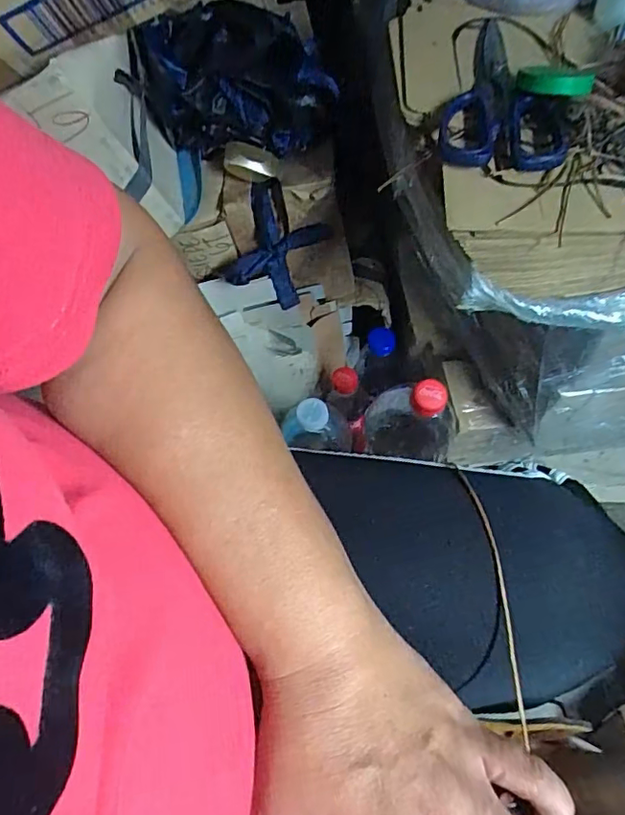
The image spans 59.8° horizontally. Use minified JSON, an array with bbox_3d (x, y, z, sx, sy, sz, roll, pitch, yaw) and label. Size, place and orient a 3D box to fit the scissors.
[{"bbox_3d":[0.138,-0.233,0.399,0.083,0.012,0.161,6,62,7],"label":"scissors"}]

